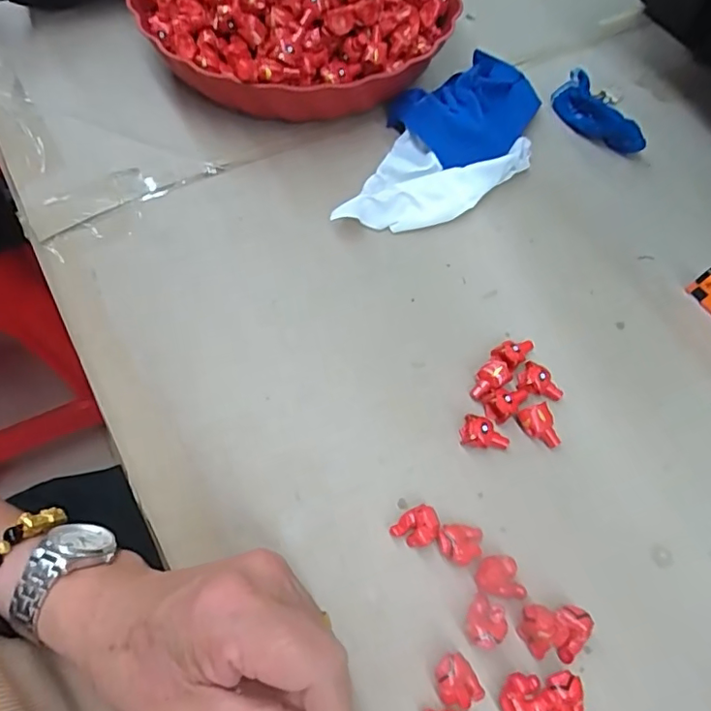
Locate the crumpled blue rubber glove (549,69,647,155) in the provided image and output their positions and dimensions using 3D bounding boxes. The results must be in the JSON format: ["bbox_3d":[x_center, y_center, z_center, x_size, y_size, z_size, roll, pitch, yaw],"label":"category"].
[{"bbox_3d":[0.185,-0.181,0.415,0.022,0.026,0.078,-29,68,-17],"label":"crumpled blue rubber glove"}]

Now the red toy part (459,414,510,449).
[{"bbox_3d":[0.072,0.043,0.295,0.026,0.013,0.015,14,62,4],"label":"red toy part"}]

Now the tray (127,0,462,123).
[{"bbox_3d":[-0.049,-0.271,0.404,0.238,0.092,0.220,21,63,7],"label":"tray"}]

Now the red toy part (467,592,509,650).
[{"bbox_3d":[0.061,0.125,0.252,0.018,0.013,0.021,30,65,12],"label":"red toy part"}]

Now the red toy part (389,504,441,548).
[{"bbox_3d":[0.031,0.087,0.271,0.022,0.013,0.018,-34,70,-19],"label":"red toy part"}]

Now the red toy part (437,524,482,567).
[{"bbox_3d":[0.052,0.094,0.268,0.023,0.012,0.019,5,62,-1],"label":"red toy part"}]

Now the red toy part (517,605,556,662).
[{"bbox_3d":[0.084,0.127,0.248,0.017,0.018,0.022,-2,63,-5],"label":"red toy part"}]

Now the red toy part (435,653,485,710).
[{"bbox_3d":[0.045,0.145,0.240,0.018,0.013,0.022,-24,67,-15],"label":"red toy part"}]

